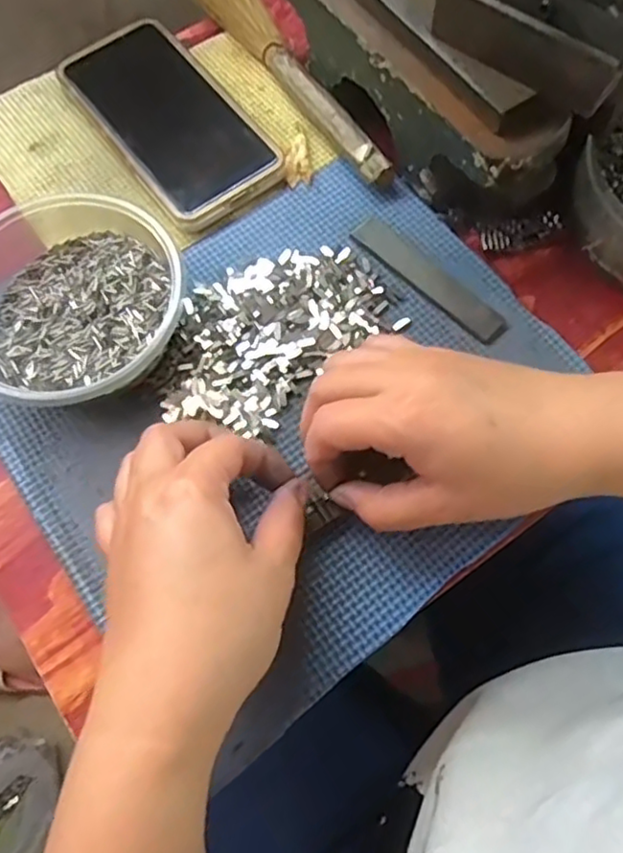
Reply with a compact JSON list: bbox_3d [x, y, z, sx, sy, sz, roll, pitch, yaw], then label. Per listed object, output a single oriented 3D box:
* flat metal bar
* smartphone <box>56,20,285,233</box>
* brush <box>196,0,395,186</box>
[{"bbox_3d":[0.065,-0.084,0.358,0.020,0.004,0.101,-43,75,-15],"label":"flat metal bar"},{"bbox_3d":[-0.085,-0.188,0.392,0.076,0.011,0.151,-35,73,-12],"label":"smartphone"},{"bbox_3d":[-0.015,-0.231,0.402,0.034,0.021,0.222,-30,72,-11],"label":"brush"}]

